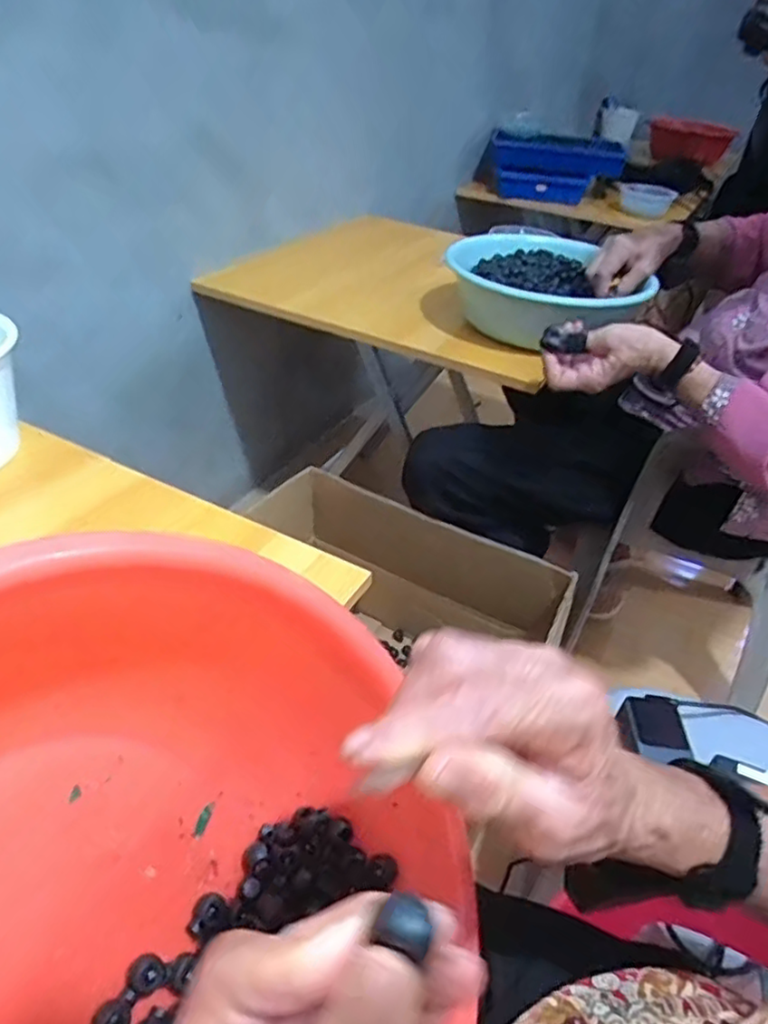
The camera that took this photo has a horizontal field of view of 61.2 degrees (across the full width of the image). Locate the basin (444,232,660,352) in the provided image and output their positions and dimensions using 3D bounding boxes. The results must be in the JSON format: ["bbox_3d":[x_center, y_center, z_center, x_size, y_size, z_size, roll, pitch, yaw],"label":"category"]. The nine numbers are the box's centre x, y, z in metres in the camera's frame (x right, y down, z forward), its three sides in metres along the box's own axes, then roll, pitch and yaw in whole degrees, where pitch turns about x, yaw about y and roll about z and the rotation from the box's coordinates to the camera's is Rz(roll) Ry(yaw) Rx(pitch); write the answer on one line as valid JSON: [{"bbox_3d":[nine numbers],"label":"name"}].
[{"bbox_3d":[0.241,-0.326,0.993,0.292,0.110,0.280,4,38,-3],"label":"basin"}]

